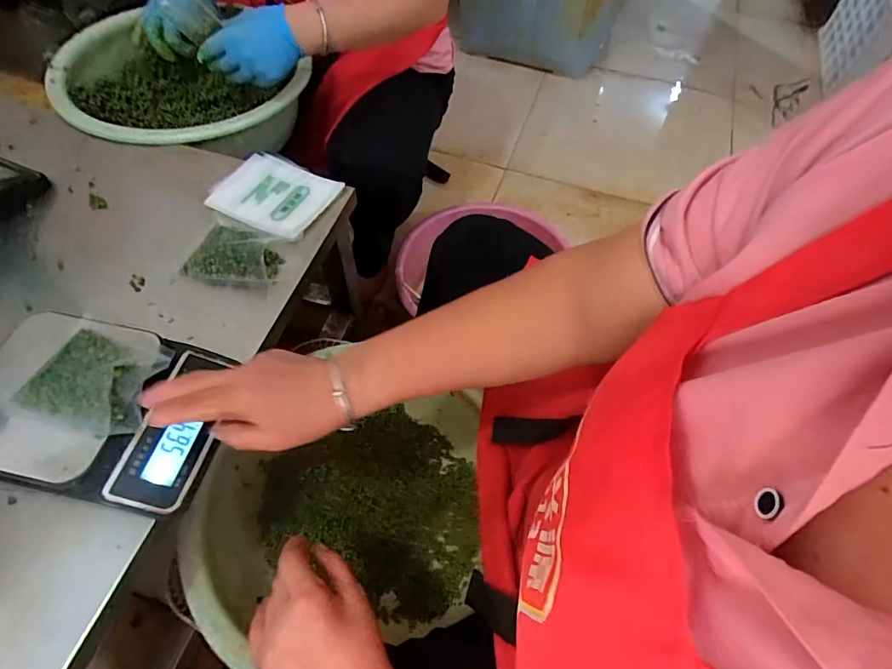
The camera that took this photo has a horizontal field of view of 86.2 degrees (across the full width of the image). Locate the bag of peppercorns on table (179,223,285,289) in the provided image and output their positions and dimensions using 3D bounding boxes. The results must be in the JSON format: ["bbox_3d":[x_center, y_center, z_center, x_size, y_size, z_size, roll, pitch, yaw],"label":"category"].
[{"bbox_3d":[-0.242,-0.089,0.541,0.115,0.034,0.076,16,59,7],"label":"bag of peppercorns on table"}]

